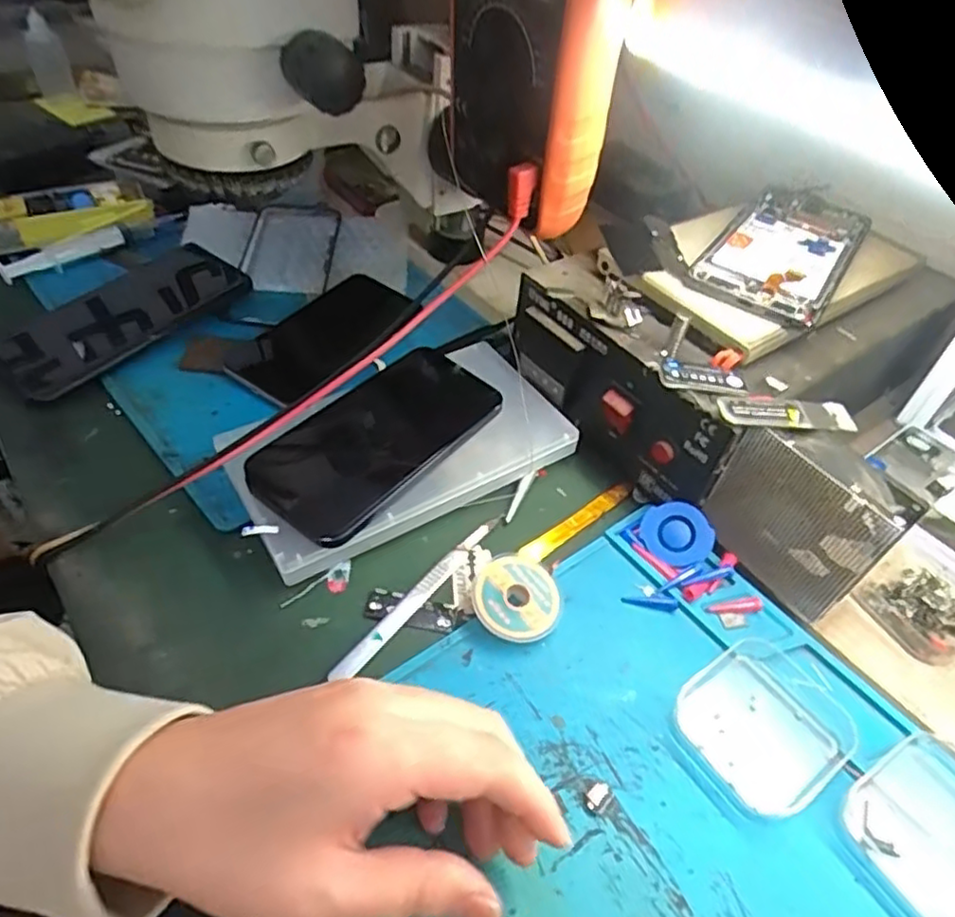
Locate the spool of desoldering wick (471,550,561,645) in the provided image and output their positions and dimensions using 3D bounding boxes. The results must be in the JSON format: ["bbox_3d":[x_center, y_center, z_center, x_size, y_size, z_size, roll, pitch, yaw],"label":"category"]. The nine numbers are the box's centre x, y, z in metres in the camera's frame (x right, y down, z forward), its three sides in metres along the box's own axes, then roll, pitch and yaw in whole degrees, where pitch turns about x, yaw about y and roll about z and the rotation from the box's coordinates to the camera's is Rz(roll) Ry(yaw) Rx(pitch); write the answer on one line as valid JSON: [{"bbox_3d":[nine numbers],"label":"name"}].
[{"bbox_3d":[0.020,0.071,0.331,0.042,0.018,0.041,3,46,-3],"label":"spool of desoldering wick"}]

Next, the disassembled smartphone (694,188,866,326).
[{"bbox_3d":[0.189,-0.131,0.400,0.070,0.010,0.161,30,51,20],"label":"disassembled smartphone"}]

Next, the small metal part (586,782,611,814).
[{"bbox_3d":[0.051,0.141,0.275,0.009,0.005,0.012,37,53,27],"label":"small metal part"}]

